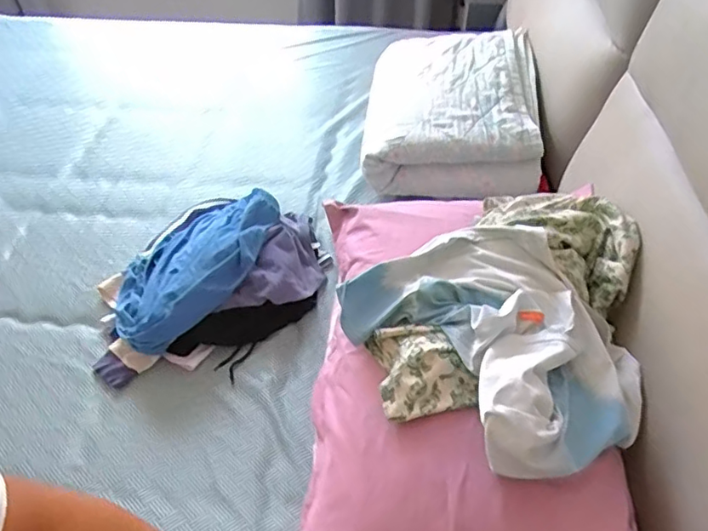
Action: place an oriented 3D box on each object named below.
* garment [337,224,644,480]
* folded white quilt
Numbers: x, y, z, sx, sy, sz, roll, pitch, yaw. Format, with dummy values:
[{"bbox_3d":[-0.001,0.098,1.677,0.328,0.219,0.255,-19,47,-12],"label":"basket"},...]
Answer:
[{"bbox_3d":[0.199,0.092,0.776,0.305,0.139,0.378,-31,53,-26],"label":"garment"},{"bbox_3d":[0.245,-0.416,1.482,0.420,0.206,0.528,3,46,4],"label":"folded white quilt"}]

